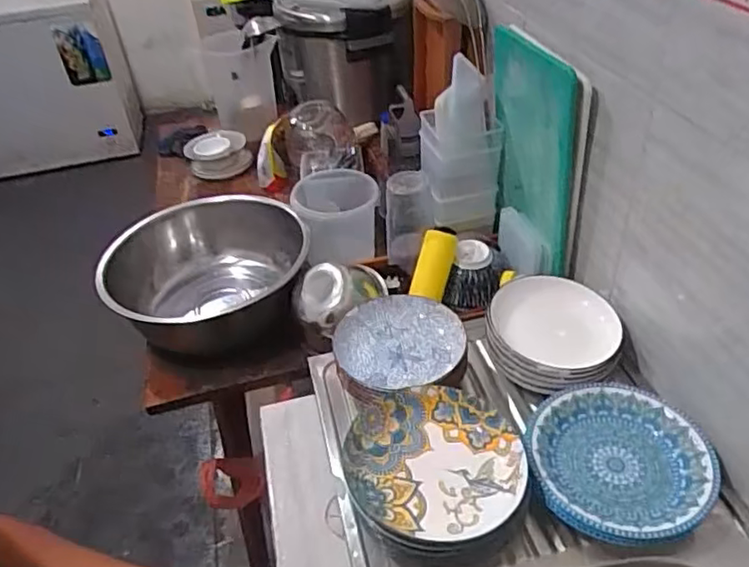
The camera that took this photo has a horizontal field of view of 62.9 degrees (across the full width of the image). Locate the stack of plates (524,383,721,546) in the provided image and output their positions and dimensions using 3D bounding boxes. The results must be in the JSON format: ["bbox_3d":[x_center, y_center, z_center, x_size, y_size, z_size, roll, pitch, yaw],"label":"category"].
[{"bbox_3d":[0.317,0.238,0.798,0.219,0.057,0.221,-1,40,7],"label":"stack of plates"}]

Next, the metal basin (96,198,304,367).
[{"bbox_3d":[-0.311,-0.013,1.164,0.343,0.184,0.341,-4,39,3],"label":"metal basin"}]

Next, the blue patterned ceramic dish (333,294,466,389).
[{"bbox_3d":[0.039,0.085,0.941,0.189,0.023,0.181,-4,39,3],"label":"blue patterned ceramic dish"}]

